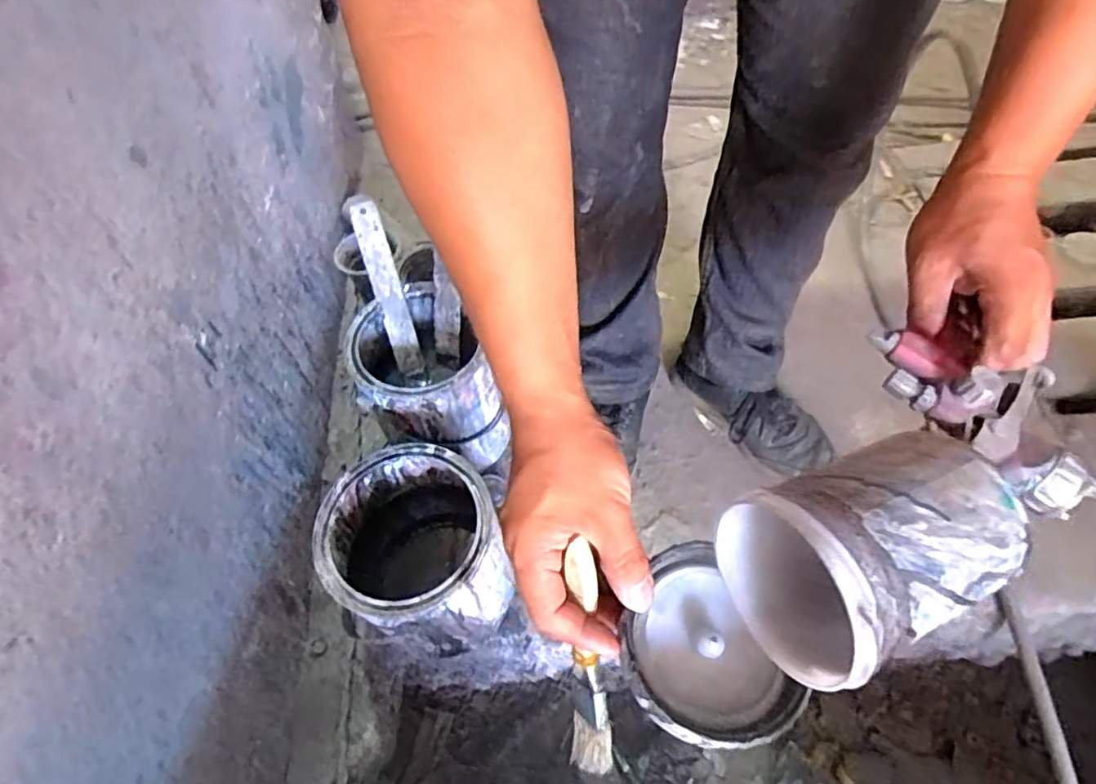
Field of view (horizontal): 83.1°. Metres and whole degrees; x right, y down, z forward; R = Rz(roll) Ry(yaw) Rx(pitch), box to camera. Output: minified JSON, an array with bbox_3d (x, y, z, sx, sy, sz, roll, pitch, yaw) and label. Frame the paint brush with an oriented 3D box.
[{"bbox_3d":[0.022,0.155,0.348,0.024,0.164,0.007,10,26,28],"label":"paint brush"}]

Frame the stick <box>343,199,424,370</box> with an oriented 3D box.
[{"bbox_3d":[-0.184,-0.116,0.705,0.032,0.207,0.013,-20,22,-15],"label":"stick"}]

